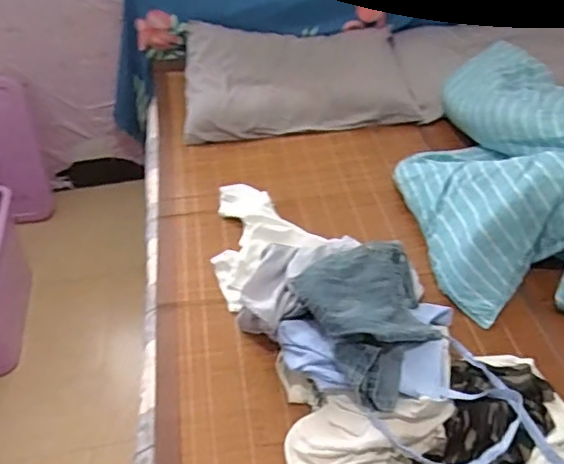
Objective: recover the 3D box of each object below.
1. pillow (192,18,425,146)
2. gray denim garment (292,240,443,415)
[{"bbox_3d":[0.038,-0.469,1.740,0.661,0.212,0.382,-7,42,-3],"label":"pillow"},{"bbox_3d":[0.182,0.147,1.051,0.254,0.110,0.305,-20,44,-16],"label":"gray denim garment"}]

